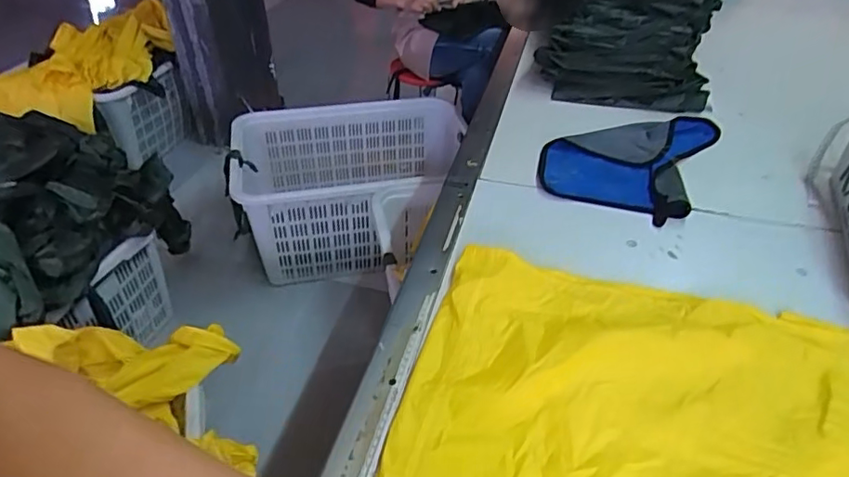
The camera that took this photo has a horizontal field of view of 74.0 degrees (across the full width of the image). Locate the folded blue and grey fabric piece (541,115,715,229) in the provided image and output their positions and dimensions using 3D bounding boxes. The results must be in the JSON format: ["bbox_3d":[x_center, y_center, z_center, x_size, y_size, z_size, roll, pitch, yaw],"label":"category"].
[{"bbox_3d":[0.361,-0.154,0.998,0.247,0.028,0.372,21,40,22],"label":"folded blue and grey fabric piece"}]

